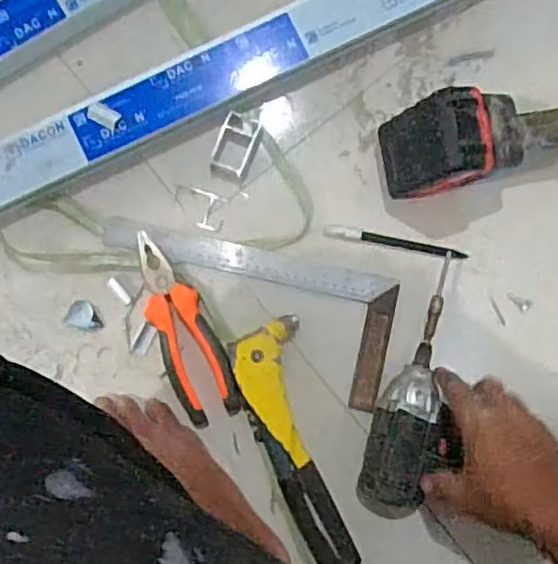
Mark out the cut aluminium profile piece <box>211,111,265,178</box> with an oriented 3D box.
[{"bbox_3d":[-0.042,-0.139,0.656,0.036,0.018,0.061,23,87,2],"label":"cut aluminium profile piece"}]

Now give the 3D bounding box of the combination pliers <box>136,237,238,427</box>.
[{"bbox_3d":[-0.098,0.046,0.638,0.059,0.021,0.192,-24,87,-1],"label":"combination pliers"}]

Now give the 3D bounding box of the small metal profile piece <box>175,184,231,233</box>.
[{"bbox_3d":[-0.081,-0.076,0.663,0.056,0.007,0.038,20,88,0],"label":"small metal profile piece"}]

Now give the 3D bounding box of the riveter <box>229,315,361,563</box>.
[{"bbox_3d":[0.022,0.165,0.637,0.071,0.025,0.251,-21,87,-1],"label":"riveter"}]

